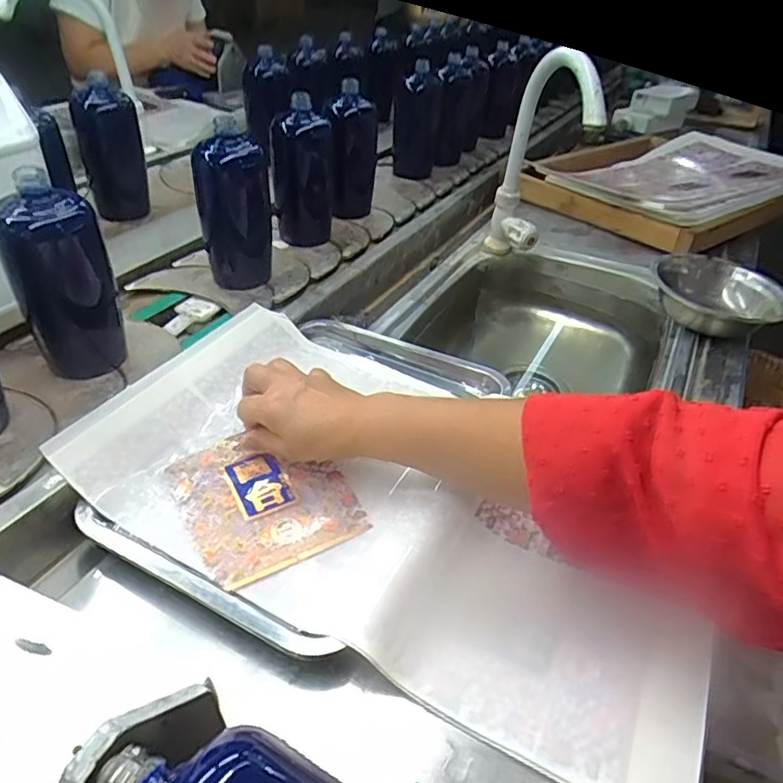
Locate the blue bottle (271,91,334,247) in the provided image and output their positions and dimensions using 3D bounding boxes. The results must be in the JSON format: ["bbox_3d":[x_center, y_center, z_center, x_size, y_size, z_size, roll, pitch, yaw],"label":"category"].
[{"bbox_3d":[-0.126,-0.311,0.823,0.083,0.174,0.070,0,38,-7],"label":"blue bottle"}]

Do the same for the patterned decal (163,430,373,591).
[{"bbox_3d":[-0.103,0.084,0.473,0.124,0.006,0.139,-18,44,-27],"label":"patterned decal"}]

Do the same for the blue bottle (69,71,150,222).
[{"bbox_3d":[-0.406,-0.342,0.845,0.064,0.166,0.071,34,46,31],"label":"blue bottle"}]

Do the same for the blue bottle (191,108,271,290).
[{"bbox_3d":[-0.185,-0.221,0.707,0.058,0.174,0.078,30,44,28],"label":"blue bottle"}]

